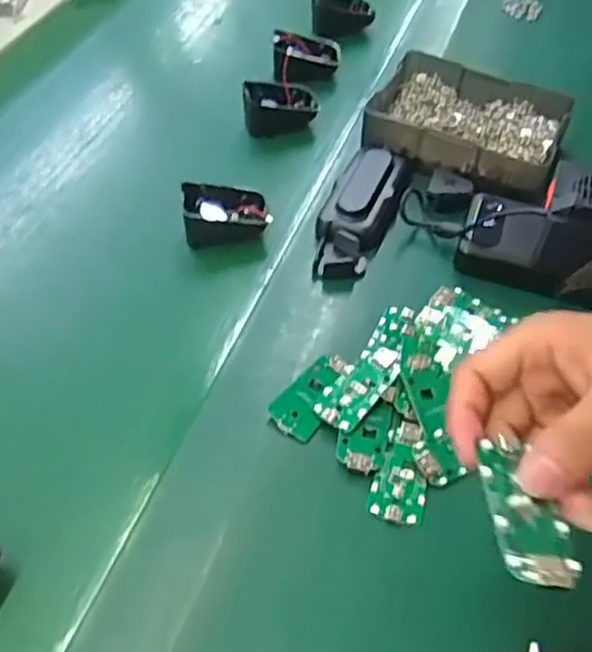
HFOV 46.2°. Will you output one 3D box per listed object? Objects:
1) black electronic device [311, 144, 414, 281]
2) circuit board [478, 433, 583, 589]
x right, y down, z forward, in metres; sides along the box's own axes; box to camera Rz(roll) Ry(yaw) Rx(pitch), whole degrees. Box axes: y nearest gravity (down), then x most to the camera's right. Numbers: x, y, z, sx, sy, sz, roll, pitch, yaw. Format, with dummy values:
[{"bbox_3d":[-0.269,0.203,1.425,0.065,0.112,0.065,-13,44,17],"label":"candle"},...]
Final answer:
[{"bbox_3d":[0.052,-0.096,0.550,0.052,0.028,0.147,15,51,15],"label":"black electronic device"},{"bbox_3d":[0.091,0.072,0.275,0.031,0.005,0.063,7,45,-10],"label":"circuit board"}]

